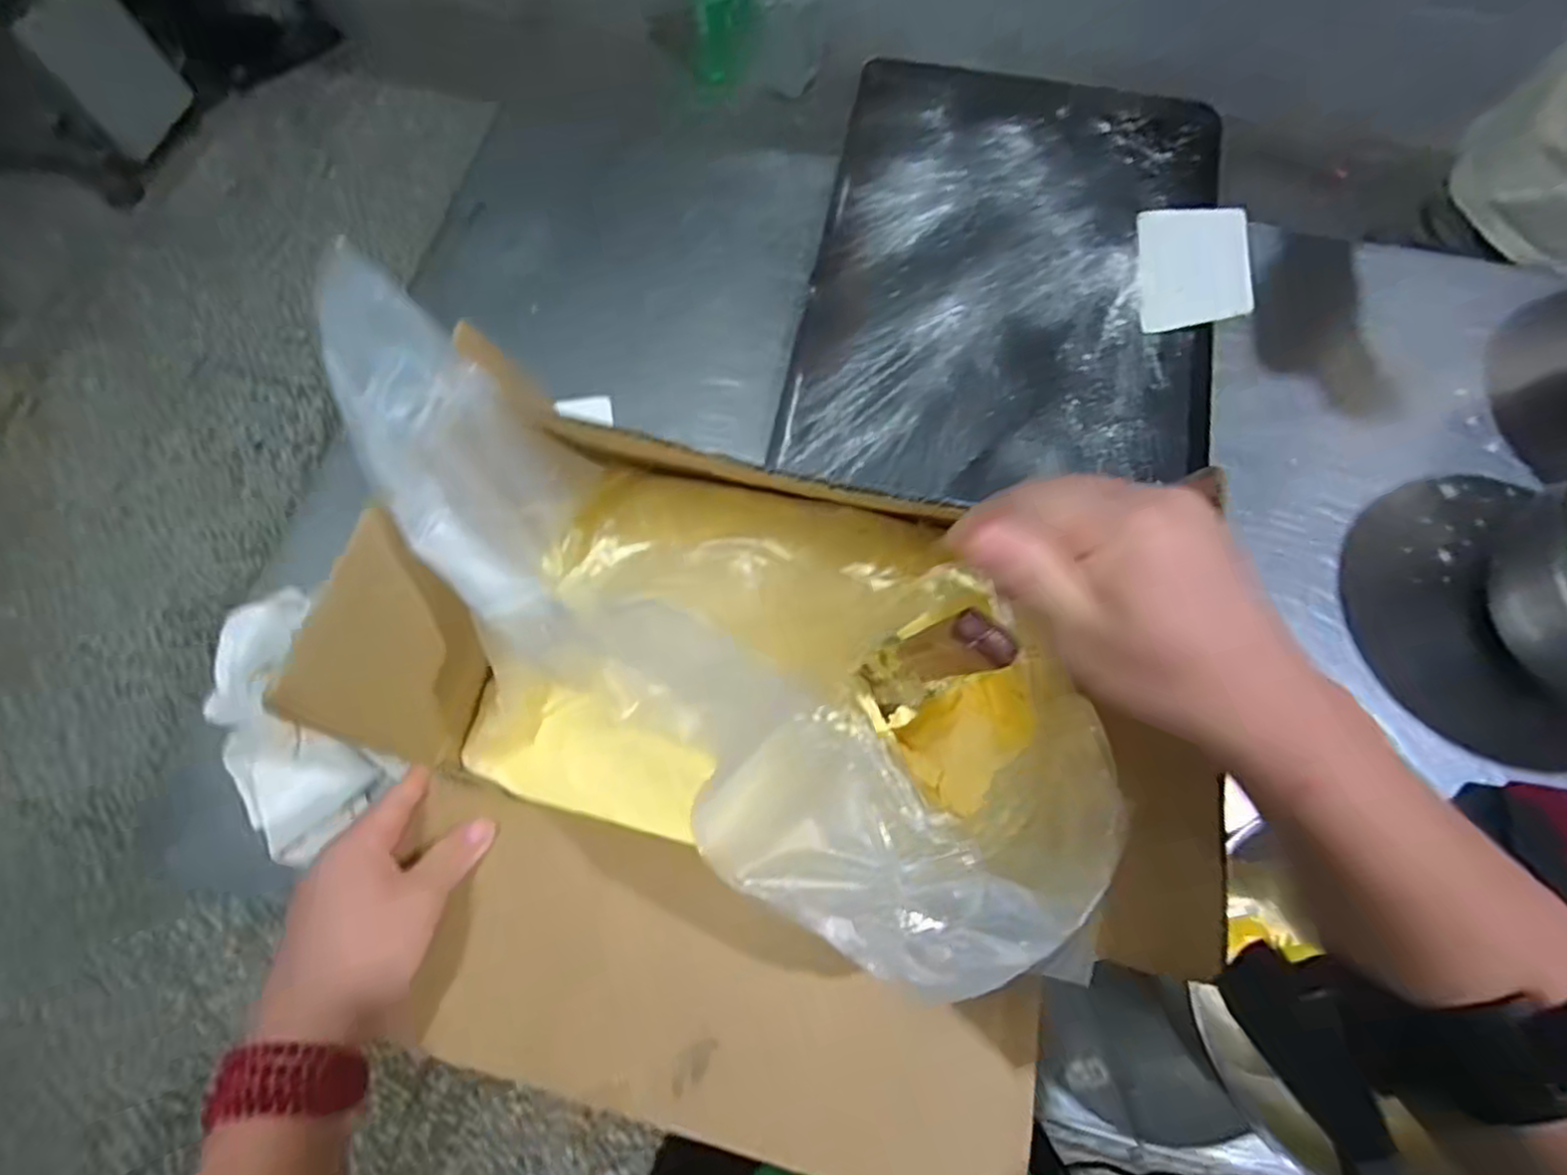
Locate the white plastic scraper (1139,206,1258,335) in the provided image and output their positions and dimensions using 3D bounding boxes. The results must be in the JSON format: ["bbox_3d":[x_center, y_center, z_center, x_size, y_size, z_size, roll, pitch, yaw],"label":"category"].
[{"bbox_3d":[0.411,-0.323,0.712,0.095,0.008,0.140,-3,73,26],"label":"white plastic scraper"}]

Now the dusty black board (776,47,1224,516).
[{"bbox_3d":[0.239,-0.338,0.748,0.392,0.035,0.558,11,75,6],"label":"dusty black board"}]

